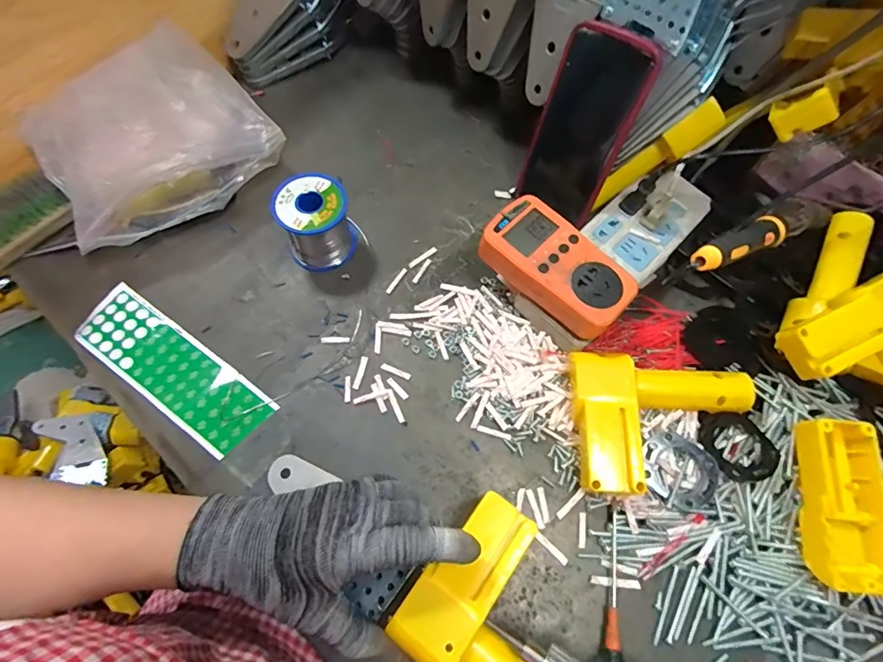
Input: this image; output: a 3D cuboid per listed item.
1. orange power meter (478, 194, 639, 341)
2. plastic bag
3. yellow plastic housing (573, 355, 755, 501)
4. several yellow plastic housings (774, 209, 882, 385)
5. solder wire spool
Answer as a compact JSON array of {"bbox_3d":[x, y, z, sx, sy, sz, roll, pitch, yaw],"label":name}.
[{"bbox_3d":[0.097,-0.055,0.383,0.126,0.026,0.069,40,70,15],"label":"orange power meter"},{"bbox_3d":[-0.273,-0.178,0.440,0.199,0.095,0.139,-36,71,-17],"label":"plastic bag"},{"bbox_3d":[0.174,0.081,0.370,0.140,0.039,0.110,10,65,2],"label":"yellow plastic housing"},{"bbox_3d":[0.373,-0.016,0.375,0.157,0.049,0.174,24,67,9],"label":"several yellow plastic housings"},{"bbox_3d":[-0.116,-0.100,0.430,0.064,0.064,0.063,1,65,-2],"label":"solder wire spool"}]

